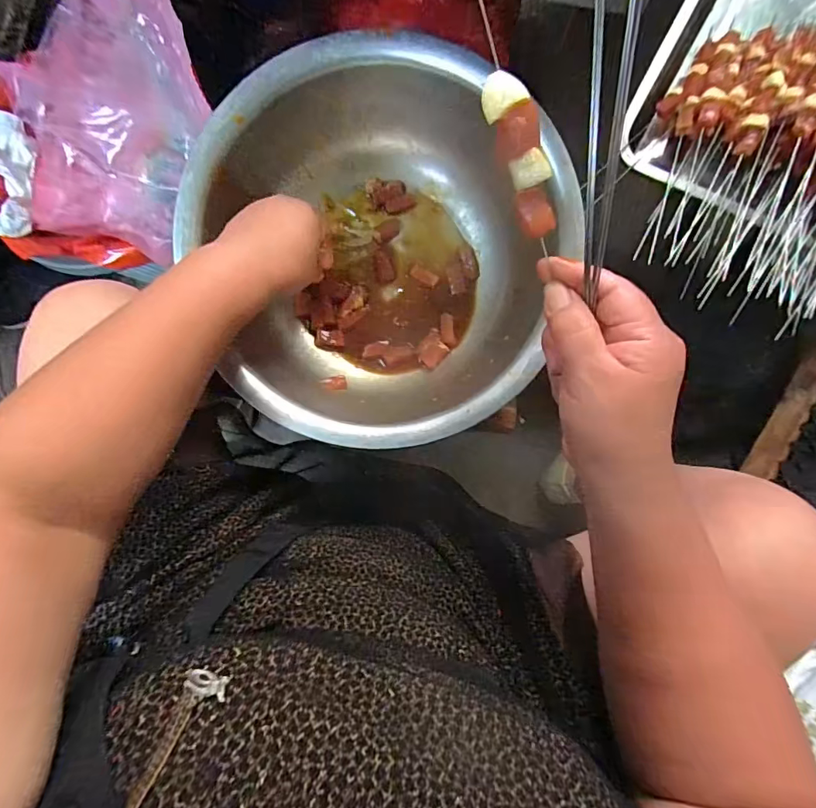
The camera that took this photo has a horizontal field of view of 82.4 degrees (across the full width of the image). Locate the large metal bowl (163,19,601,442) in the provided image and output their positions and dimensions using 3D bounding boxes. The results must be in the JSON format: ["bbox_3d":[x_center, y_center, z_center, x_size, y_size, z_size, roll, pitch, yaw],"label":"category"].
[{"bbox_3d":[-0.027,-0.127,0.416,0.297,0.128,0.293,0,87,3],"label":"large metal bowl"}]

